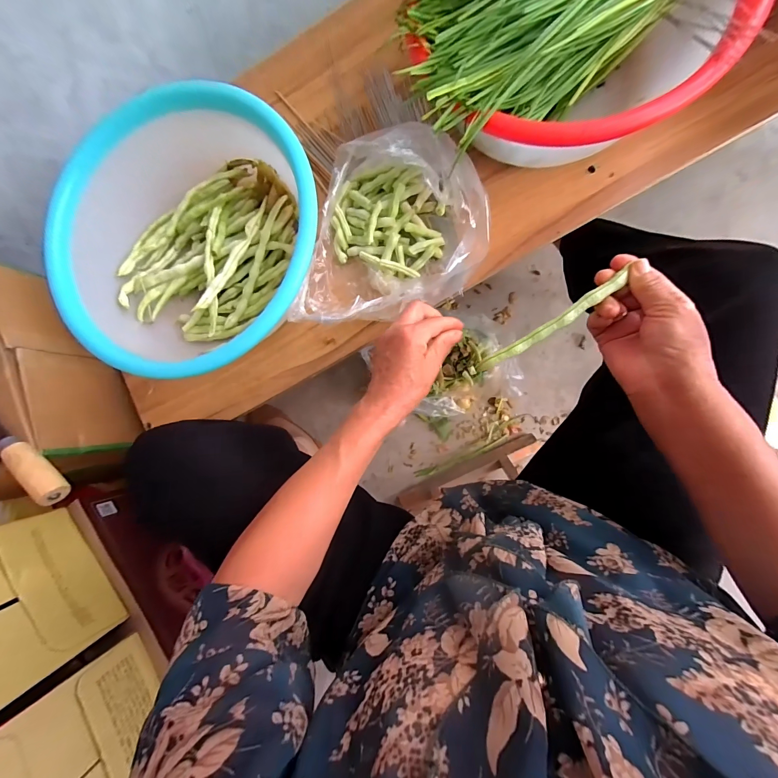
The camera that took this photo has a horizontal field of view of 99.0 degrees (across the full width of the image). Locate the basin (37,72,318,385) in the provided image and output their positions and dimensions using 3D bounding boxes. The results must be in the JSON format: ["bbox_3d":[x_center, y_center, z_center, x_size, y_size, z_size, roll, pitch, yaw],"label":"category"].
[{"bbox_3d":[-0.260,-0.200,0.468,0.363,0.121,0.324,-23,83,6],"label":"basin"}]

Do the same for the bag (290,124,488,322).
[{"bbox_3d":[0.009,-0.190,0.435,0.221,0.095,0.240,11,88,9],"label":"bag"}]

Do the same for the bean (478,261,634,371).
[{"bbox_3d":[0.156,-0.060,0.324,0.147,0.009,0.014,-34,82,20],"label":"bean"}]

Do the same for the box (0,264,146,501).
[{"bbox_3d":[-0.572,0.003,0.499,0.239,0.143,0.301,-20,84,7],"label":"box"}]

